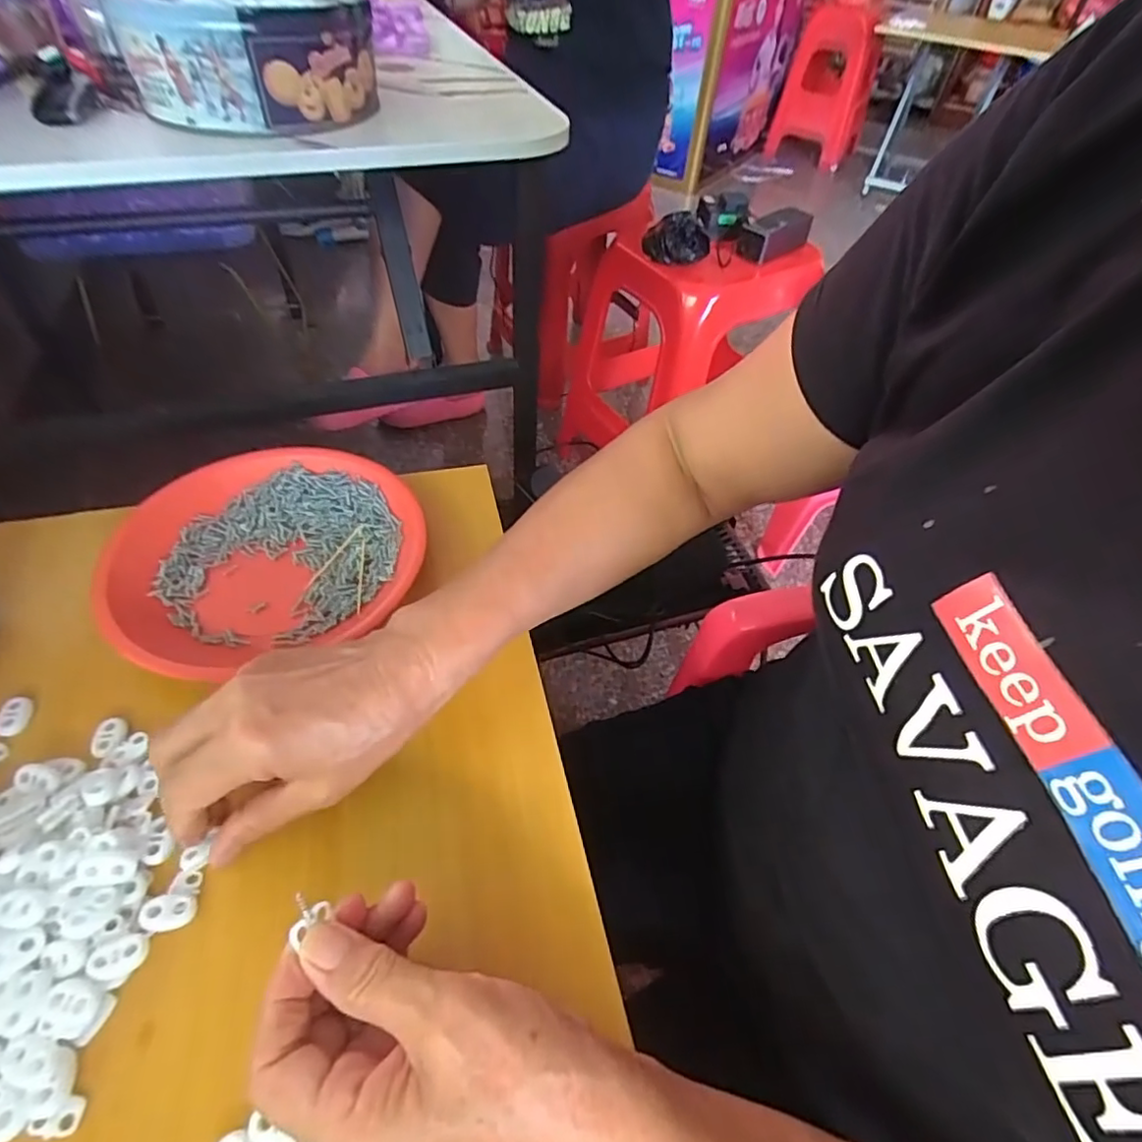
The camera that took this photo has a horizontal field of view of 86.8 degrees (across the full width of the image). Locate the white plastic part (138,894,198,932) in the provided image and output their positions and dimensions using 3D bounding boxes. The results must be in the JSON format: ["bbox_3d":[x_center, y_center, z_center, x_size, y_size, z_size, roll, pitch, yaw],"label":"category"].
[{"bbox_3d":[-0.185,0.157,0.277,0.022,0.006,0.015,1,49,-4],"label":"white plastic part"}]

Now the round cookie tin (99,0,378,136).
[{"bbox_3d":[-0.266,-0.438,0.509,0.185,0.078,0.164,-14,52,-16],"label":"round cookie tin"}]

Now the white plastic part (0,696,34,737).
[{"bbox_3d":[-0.309,0.081,0.336,0.014,0.009,0.020,-10,51,-13],"label":"white plastic part"}]

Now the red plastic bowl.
[{"bbox_3d":[-0.204,-0.015,0.413,0.191,0.030,0.173,-26,56,-24],"label":"red plastic bowl"}]

